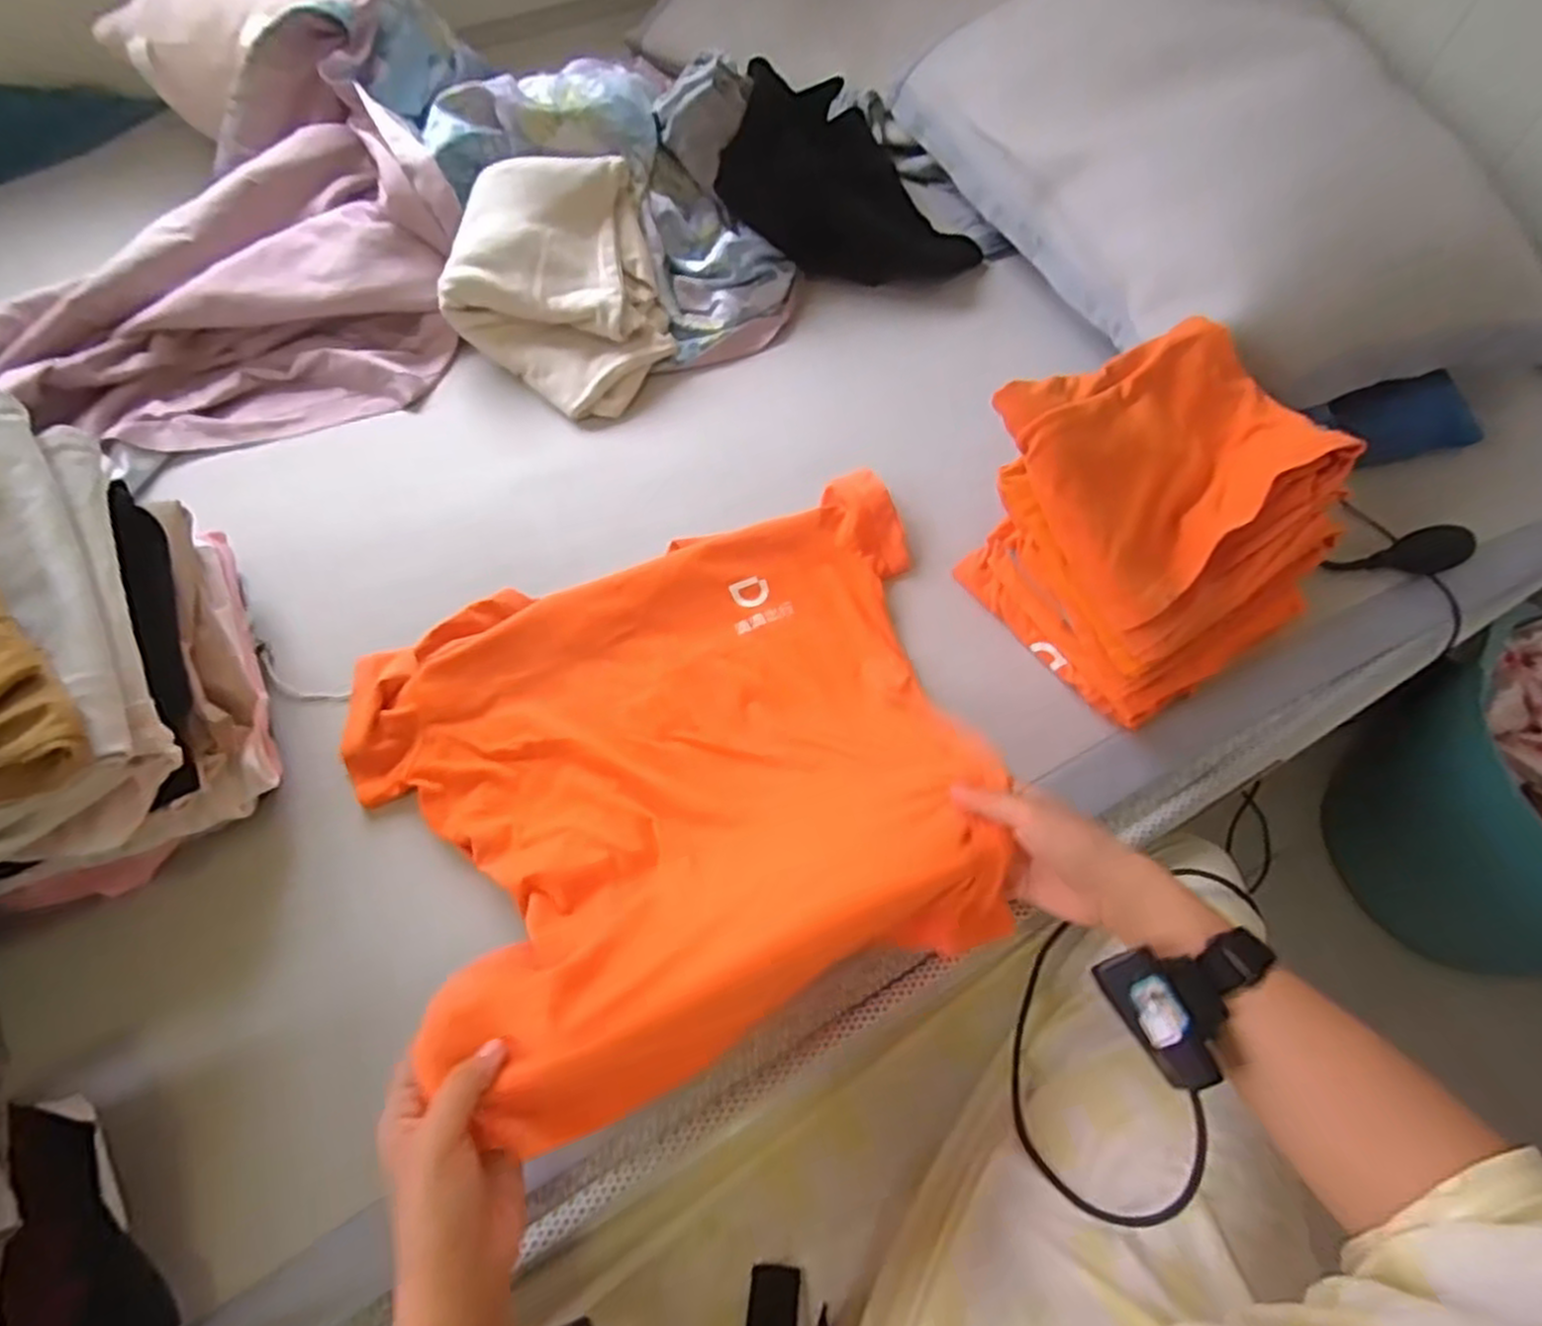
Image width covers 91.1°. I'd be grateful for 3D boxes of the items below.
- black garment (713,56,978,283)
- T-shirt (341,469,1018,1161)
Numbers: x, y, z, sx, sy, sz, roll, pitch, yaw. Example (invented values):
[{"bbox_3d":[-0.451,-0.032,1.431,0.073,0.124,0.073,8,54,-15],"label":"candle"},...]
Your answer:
[{"bbox_3d":[0.115,-0.596,0.935,0.312,0.134,0.215,15,63,7],"label":"black garment"},{"bbox_3d":[-0.054,0.053,0.557,0.477,0.140,0.402,-20,64,-12],"label":"T-shirt"}]

